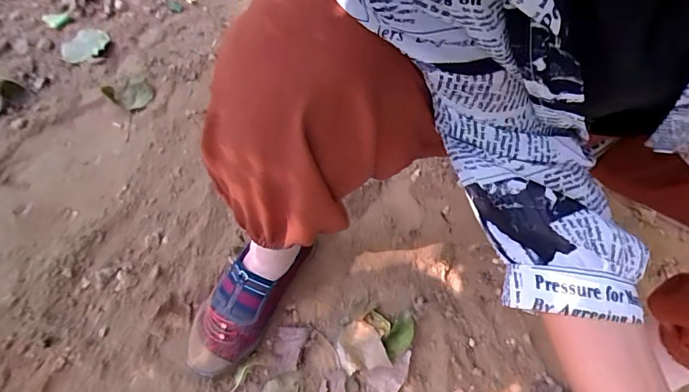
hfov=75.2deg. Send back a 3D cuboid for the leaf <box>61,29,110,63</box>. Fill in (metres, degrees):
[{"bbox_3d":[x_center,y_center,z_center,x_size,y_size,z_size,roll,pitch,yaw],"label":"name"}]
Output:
[{"bbox_3d":[-0.426,-0.245,0.732,0.052,0.013,0.088,19,57,8],"label":"leaf"}]

